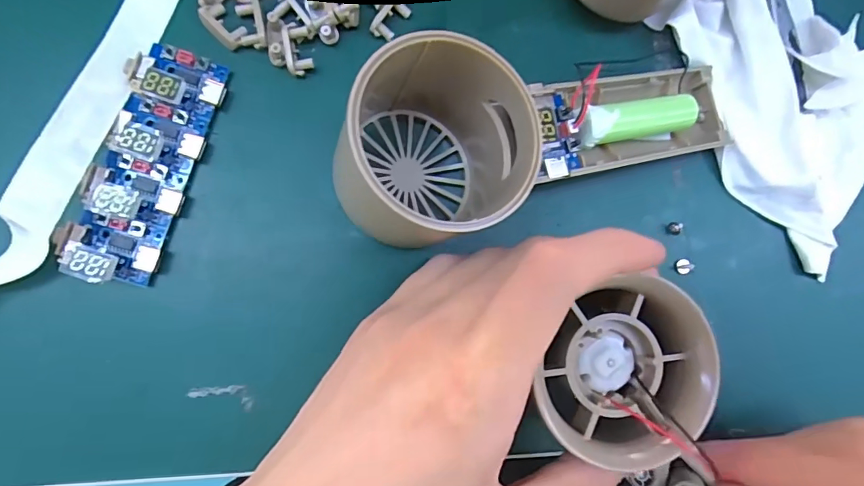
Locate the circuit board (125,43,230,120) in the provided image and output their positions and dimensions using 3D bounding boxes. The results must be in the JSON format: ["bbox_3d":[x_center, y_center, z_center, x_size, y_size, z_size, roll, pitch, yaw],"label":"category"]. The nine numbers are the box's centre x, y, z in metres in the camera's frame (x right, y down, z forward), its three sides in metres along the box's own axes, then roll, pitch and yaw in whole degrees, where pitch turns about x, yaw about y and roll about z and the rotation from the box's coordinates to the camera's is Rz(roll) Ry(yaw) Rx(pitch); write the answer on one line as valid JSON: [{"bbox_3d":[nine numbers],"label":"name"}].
[{"bbox_3d":[-0.094,-0.061,0.172,0.032,0.015,0.022,17,83,-6],"label":"circuit board"}]

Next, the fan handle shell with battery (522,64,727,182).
[{"bbox_3d":[0.076,-0.049,0.183,0.093,0.020,0.037,-14,87,-24],"label":"fan handle shell with battery"}]

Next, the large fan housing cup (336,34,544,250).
[{"bbox_3d":[0.002,-0.032,0.158,0.055,0.059,0.050,0,86,-6],"label":"large fan housing cup"}]

